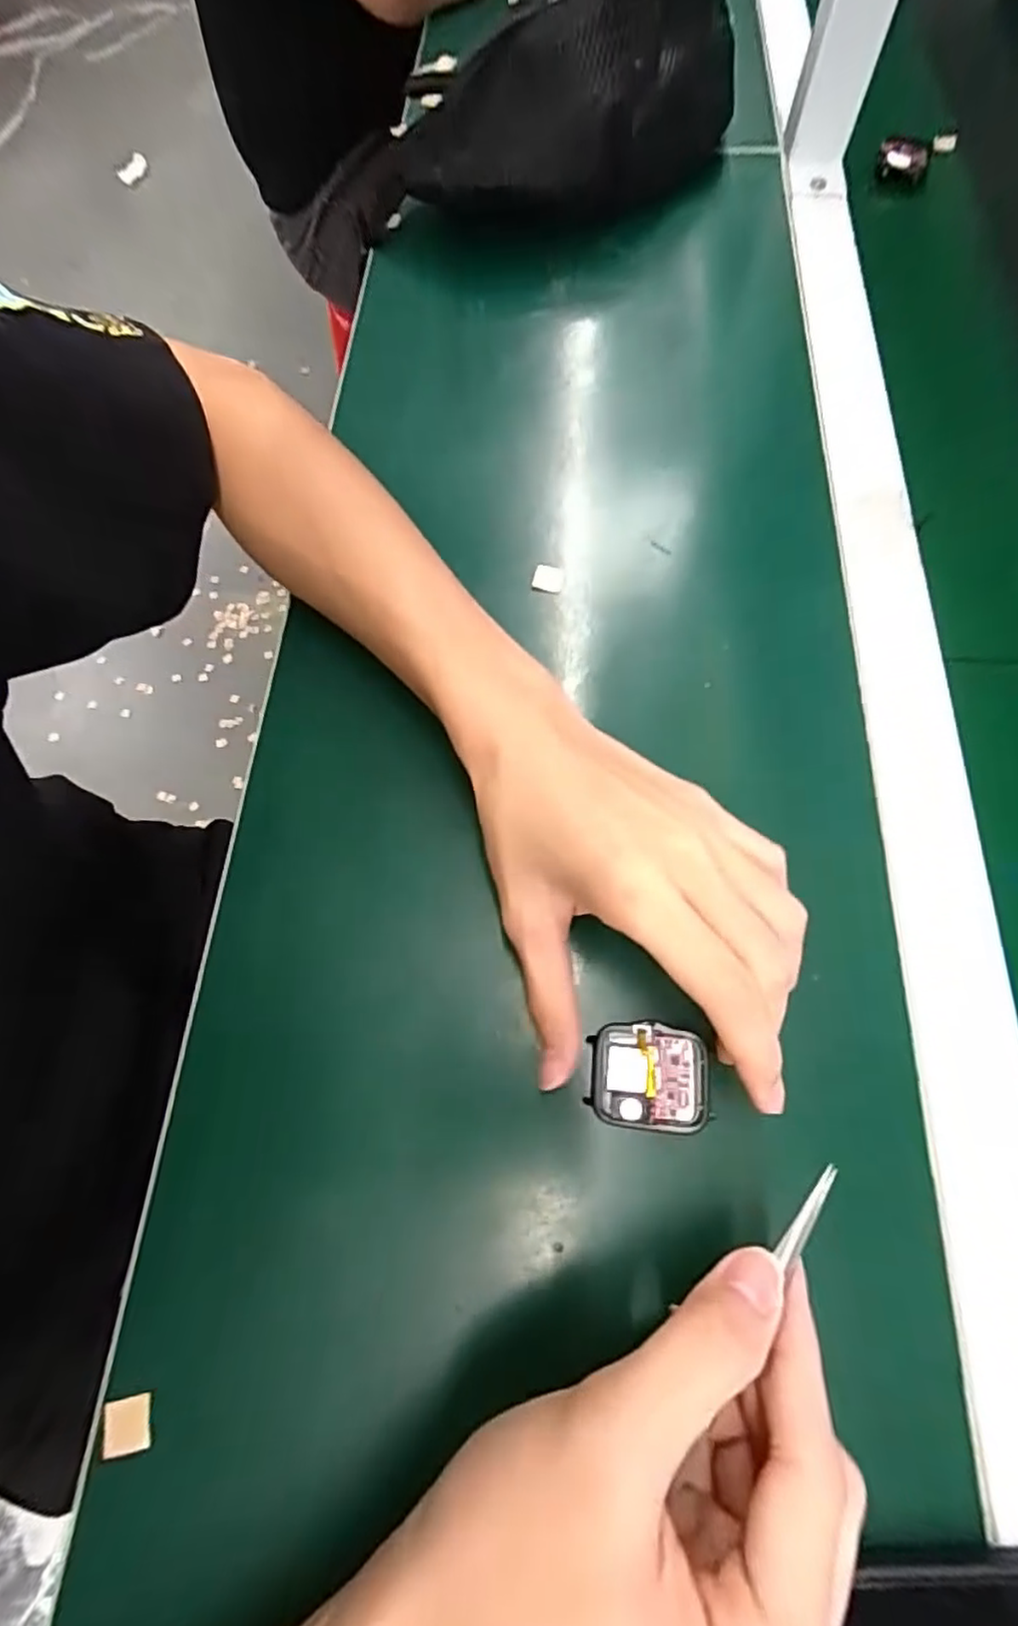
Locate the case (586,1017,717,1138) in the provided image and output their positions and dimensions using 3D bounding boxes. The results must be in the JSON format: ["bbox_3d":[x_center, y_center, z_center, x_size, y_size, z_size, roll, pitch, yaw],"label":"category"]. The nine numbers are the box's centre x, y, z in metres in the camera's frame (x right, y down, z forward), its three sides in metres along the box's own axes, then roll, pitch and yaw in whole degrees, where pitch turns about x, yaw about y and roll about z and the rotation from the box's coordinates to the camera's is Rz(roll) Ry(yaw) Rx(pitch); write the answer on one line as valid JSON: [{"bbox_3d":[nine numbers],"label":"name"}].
[{"bbox_3d":[0.055,0.103,0.252,0.044,0.011,0.038,4,69,3],"label":"case"}]

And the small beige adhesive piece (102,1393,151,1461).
[{"bbox_3d":[-0.132,0.212,0.223,0.015,0.004,0.015,-9,64,-9],"label":"small beige adhesive piece"}]

